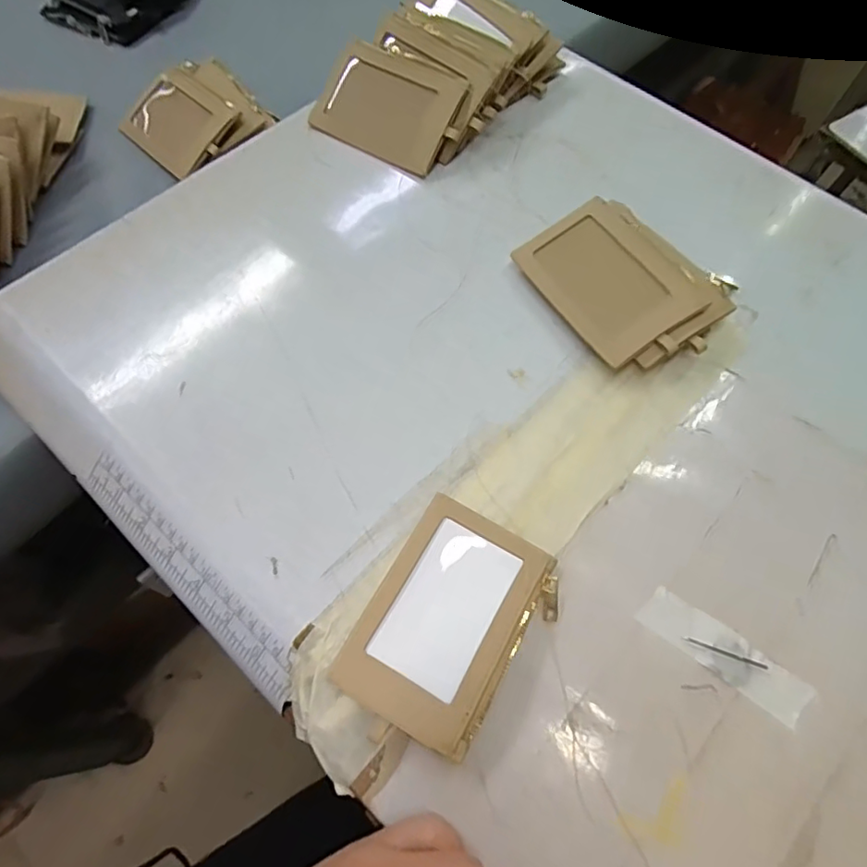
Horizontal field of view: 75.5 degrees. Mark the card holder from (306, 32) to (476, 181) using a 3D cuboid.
[{"bbox_3d":[-0.035,-0.252,0.430,0.112,0.006,0.074,29,98,12],"label":"card holder"}]

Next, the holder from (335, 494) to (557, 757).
[{"bbox_3d":[0.009,0.096,0.287,0.078,0.019,0.110,27,67,12],"label":"holder"}]

